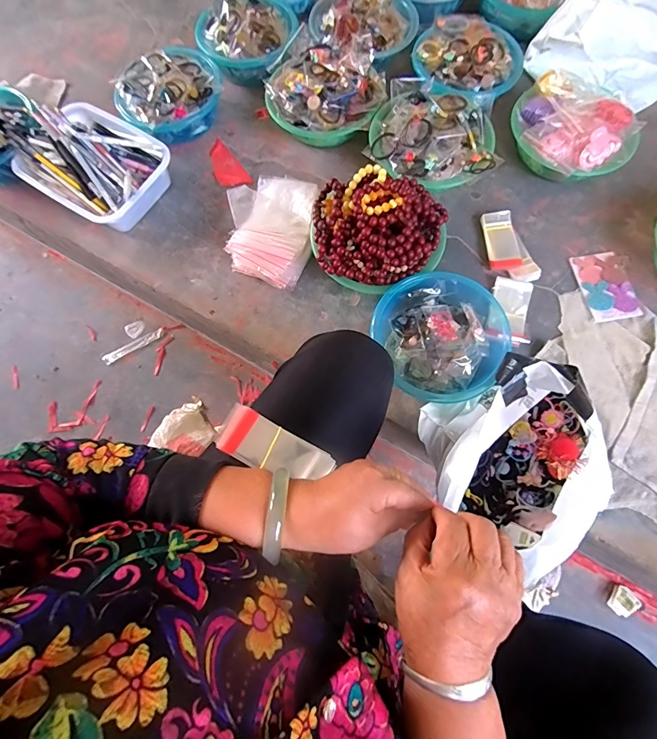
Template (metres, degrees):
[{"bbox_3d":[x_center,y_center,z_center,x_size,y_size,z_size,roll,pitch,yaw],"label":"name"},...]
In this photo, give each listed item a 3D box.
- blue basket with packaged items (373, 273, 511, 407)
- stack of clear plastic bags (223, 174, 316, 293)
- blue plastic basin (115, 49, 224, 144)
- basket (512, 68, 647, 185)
[{"bbox_3d":[0.191,-0.059,0.674,0.216,0.077,0.220,0,73,1],"label":"blue basket with packaged items"},{"bbox_3d":[-0.116,-0.270,0.751,0.163,0.069,0.231,4,73,2],"label":"stack of clear plastic bags"},{"bbox_3d":[-0.325,-0.572,0.825,0.184,0.104,0.207,41,78,12],"label":"blue plastic basin"},{"bbox_3d":[0.475,-0.463,0.773,0.235,0.106,0.194,37,77,11],"label":"basket"}]

